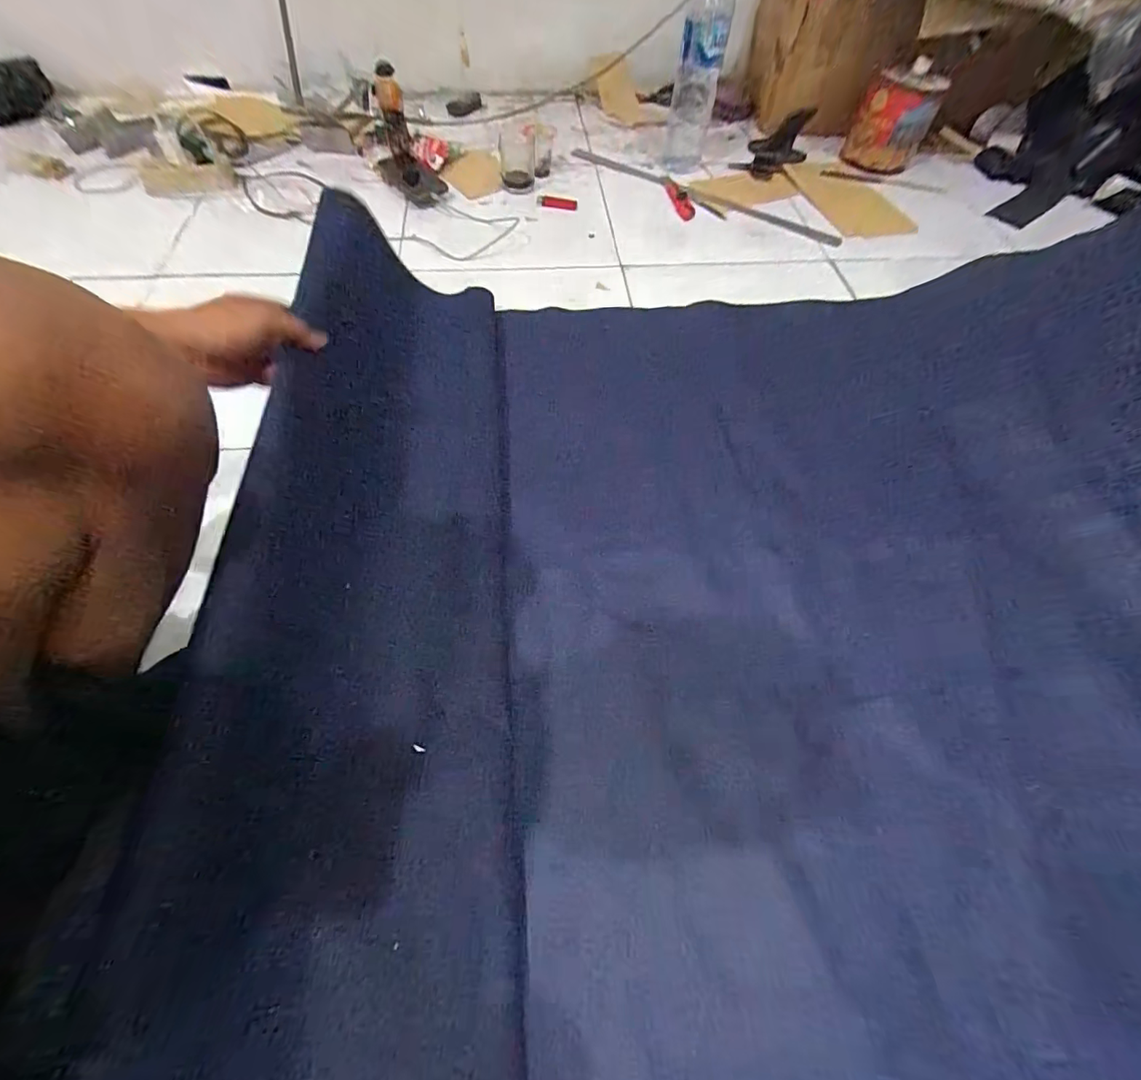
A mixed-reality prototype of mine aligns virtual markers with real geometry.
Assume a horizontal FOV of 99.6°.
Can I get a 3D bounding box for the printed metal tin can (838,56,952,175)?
[{"bbox_3d":[0.673,-0.871,1.019,0.144,0.165,0.123,23,64,10],"label":"printed metal tin can"}]

